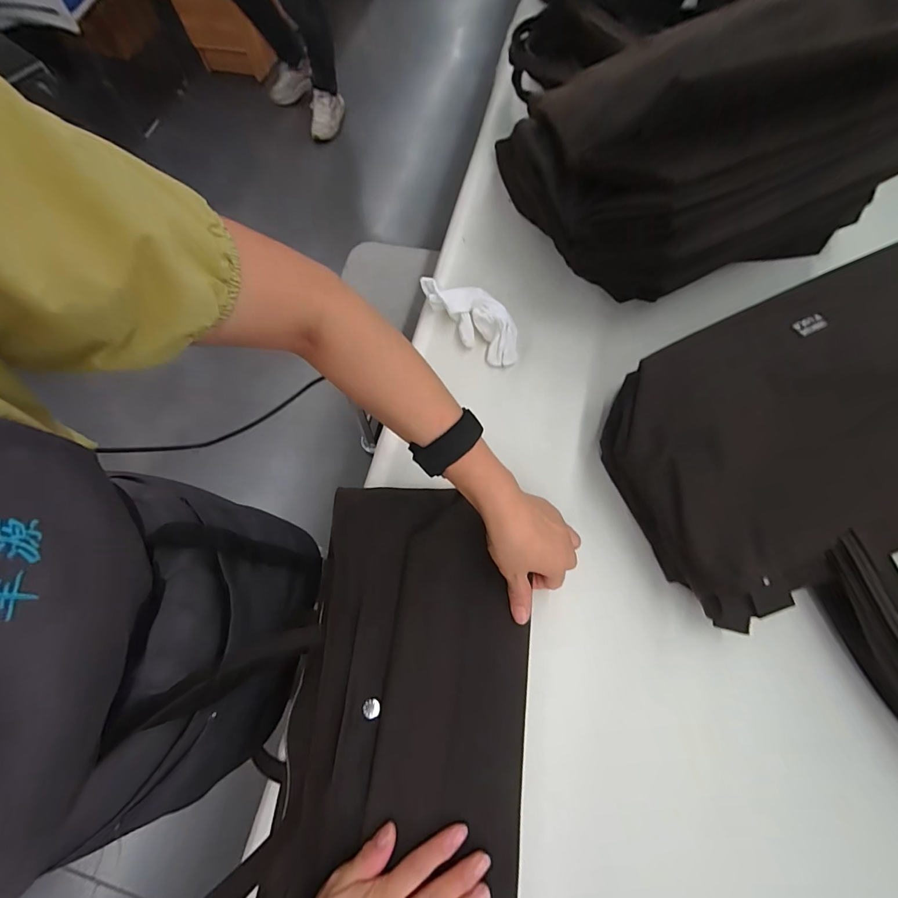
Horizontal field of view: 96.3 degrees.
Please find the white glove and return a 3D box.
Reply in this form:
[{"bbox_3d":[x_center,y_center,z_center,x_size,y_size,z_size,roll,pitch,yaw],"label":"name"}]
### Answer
[{"bbox_3d":[0.030,-0.171,0.522,0.155,0.039,0.060,41,76,16],"label":"white glove"}]

